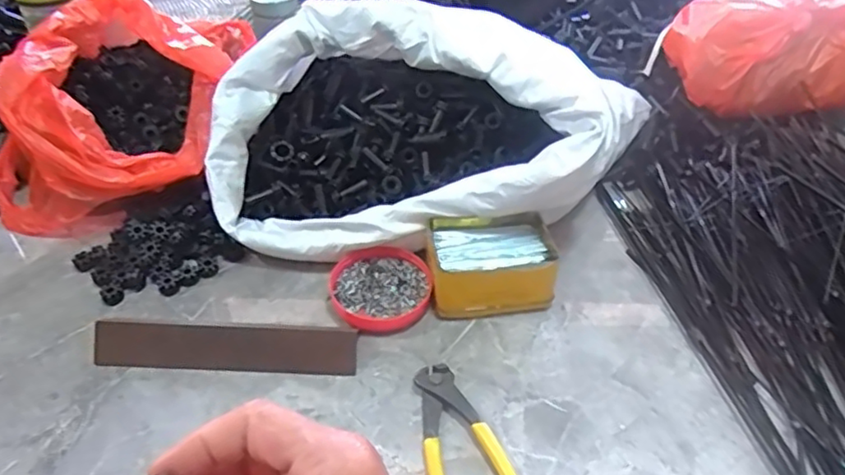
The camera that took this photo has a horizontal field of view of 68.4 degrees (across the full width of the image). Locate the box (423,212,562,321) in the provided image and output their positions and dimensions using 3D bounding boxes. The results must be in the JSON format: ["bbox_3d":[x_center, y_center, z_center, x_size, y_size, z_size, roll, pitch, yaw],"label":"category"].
[{"bbox_3d":[0.062,0.025,0.573,0.113,0.051,0.082,-5,42,-7],"label":"box"}]

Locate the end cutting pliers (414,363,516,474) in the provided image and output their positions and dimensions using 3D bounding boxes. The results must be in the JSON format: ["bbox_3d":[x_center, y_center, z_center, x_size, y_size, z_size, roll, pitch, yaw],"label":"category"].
[{"bbox_3d":[0.035,0.162,0.452,0.067,0.015,0.162,-8,43,-11],"label":"end cutting pliers"}]

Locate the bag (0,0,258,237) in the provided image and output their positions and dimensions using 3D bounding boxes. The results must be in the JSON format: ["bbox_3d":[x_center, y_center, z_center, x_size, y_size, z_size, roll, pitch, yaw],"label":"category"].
[{"bbox_3d":[-0.325,-0.149,0.695,0.213,0.135,0.287,2,42,0],"label":"bag"}]

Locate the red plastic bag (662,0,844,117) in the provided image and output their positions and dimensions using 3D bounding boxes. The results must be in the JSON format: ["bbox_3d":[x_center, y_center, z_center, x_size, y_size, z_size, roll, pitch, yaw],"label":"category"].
[{"bbox_3d":[0.412,-0.225,0.709,0.238,0.119,0.150,-3,42,-5],"label":"red plastic bag"}]

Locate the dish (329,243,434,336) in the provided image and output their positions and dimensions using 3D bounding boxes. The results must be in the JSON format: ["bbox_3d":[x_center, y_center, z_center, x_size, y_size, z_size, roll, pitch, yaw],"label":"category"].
[{"bbox_3d":[-0.036,0.046,0.563,0.088,0.029,0.082,1,42,-1],"label":"dish"}]

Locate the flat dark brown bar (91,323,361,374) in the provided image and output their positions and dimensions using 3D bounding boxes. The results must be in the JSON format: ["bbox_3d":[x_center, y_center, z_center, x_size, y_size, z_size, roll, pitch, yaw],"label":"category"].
[{"bbox_3d":[-0.163,0.090,0.520,0.214,0.018,0.035,2,42,1],"label":"flat dark brown bar"}]

